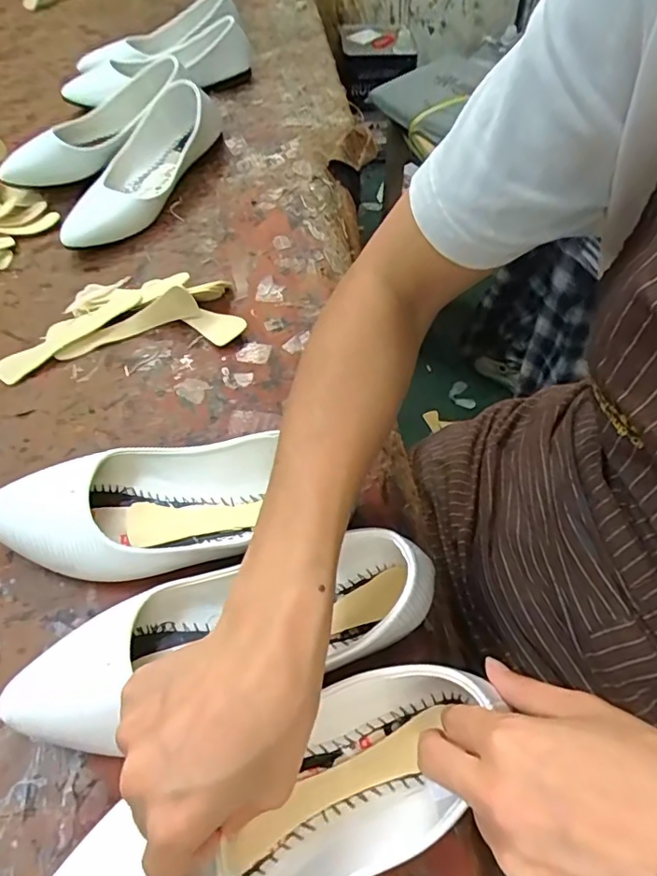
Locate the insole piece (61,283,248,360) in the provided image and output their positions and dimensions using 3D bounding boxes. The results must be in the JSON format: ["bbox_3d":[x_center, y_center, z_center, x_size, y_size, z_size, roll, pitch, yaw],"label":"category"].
[{"bbox_3d":[-0.161,-0.106,0.492,0.163,0.030,0.043,-7,55,-2],"label":"insole piece"}]

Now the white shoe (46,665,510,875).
[{"bbox_3d":[-0.024,0.184,0.269,0.247,0.061,0.086,-23,57,-15],"label":"white shoe"}]

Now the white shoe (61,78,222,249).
[{"bbox_3d":[-0.210,-0.304,0.603,0.086,0.070,0.261,25,60,19],"label":"white shoe"}]

